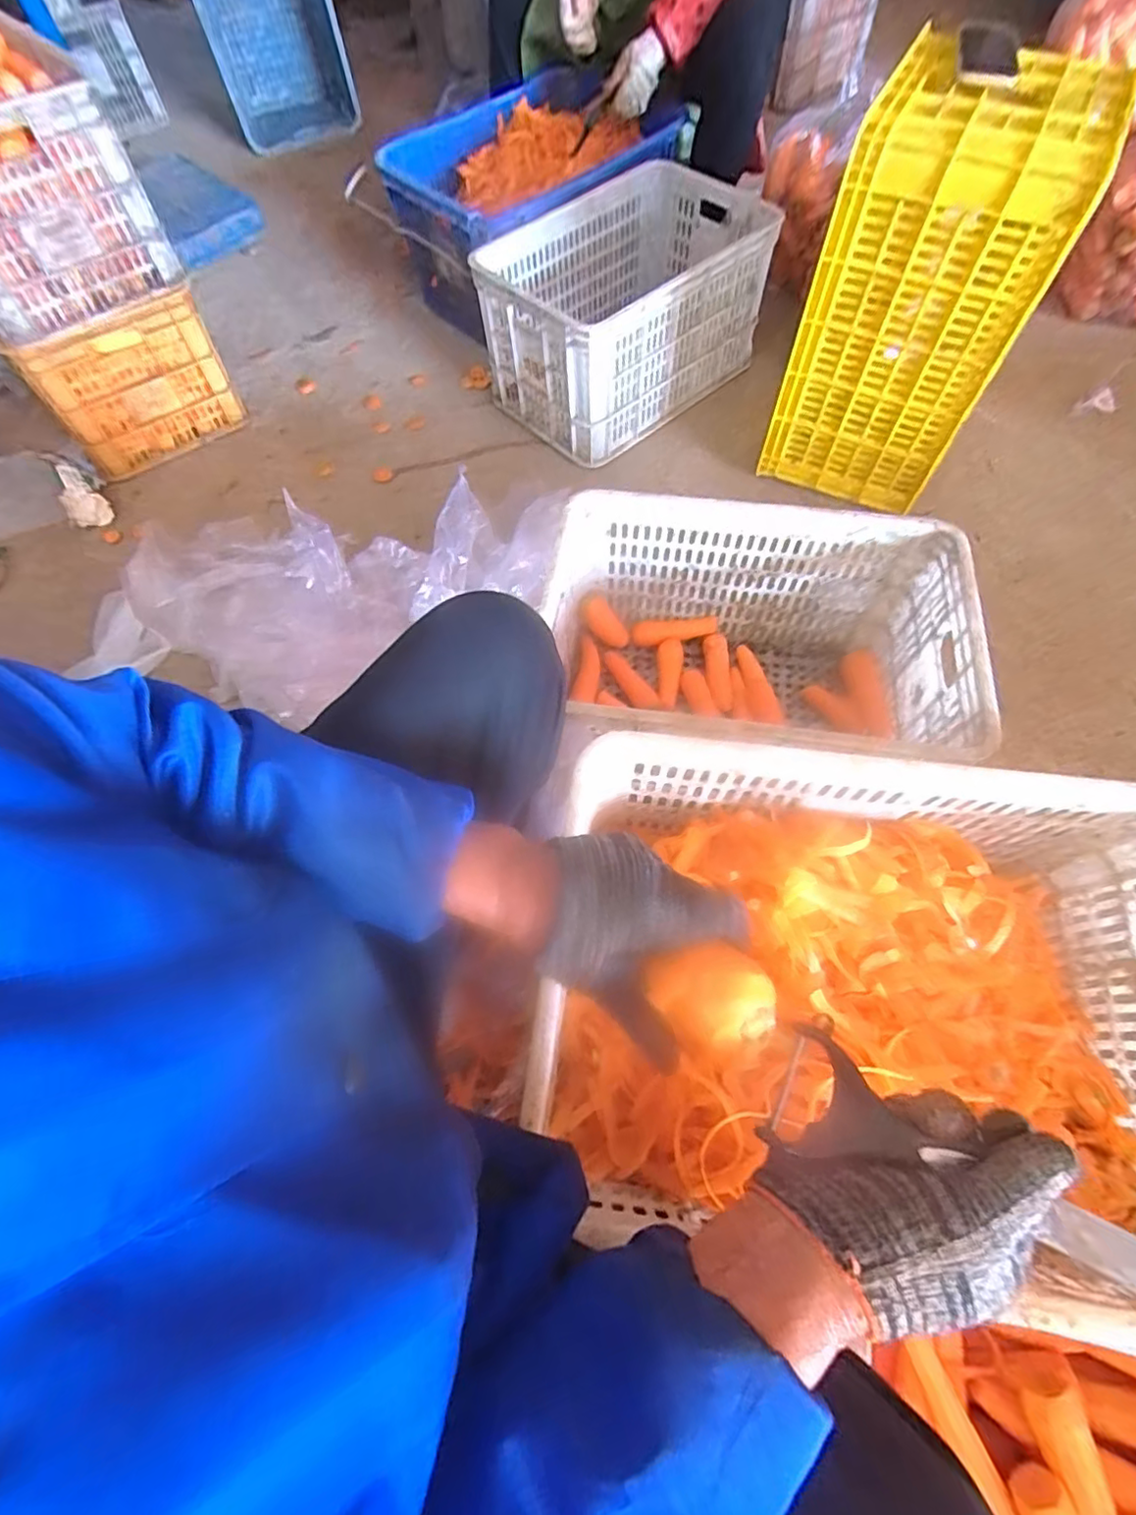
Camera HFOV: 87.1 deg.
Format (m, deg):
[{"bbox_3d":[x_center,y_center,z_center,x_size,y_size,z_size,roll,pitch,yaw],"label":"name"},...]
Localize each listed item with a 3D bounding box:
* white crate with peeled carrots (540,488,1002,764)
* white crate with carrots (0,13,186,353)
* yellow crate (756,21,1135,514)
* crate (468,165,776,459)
[{"bbox_3d":[0.239,-0.113,0.853,0.512,0.315,0.361,8,65,8],"label":"white crate with peeled carrots"},{"bbox_3d":[-1.018,-1.045,1.063,0.354,0.245,0.616,-40,68,-14],"label":"white crate with carrots"},{"bbox_3d":[0.549,-0.724,0.972,0.302,0.488,0.275,20,67,13],"label":"yellow crate"},{"bbox_3d":[0.139,-0.917,1.223,0.585,0.261,0.345,-40,68,-14],"label":"crate"}]

